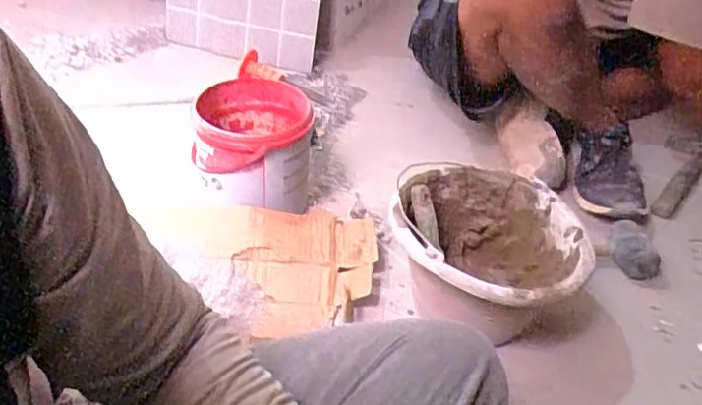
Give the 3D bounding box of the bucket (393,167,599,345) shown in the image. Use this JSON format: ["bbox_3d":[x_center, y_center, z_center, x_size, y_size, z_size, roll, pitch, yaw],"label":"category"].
[{"bbox_3d":[0.171,0.087,0.815,0.249,0.169,0.242,11,39,6],"label":"bucket"}]

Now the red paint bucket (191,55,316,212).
[{"bbox_3d":[-0.149,-0.082,0.925,0.171,0.147,0.188,0,40,-7],"label":"red paint bucket"}]

